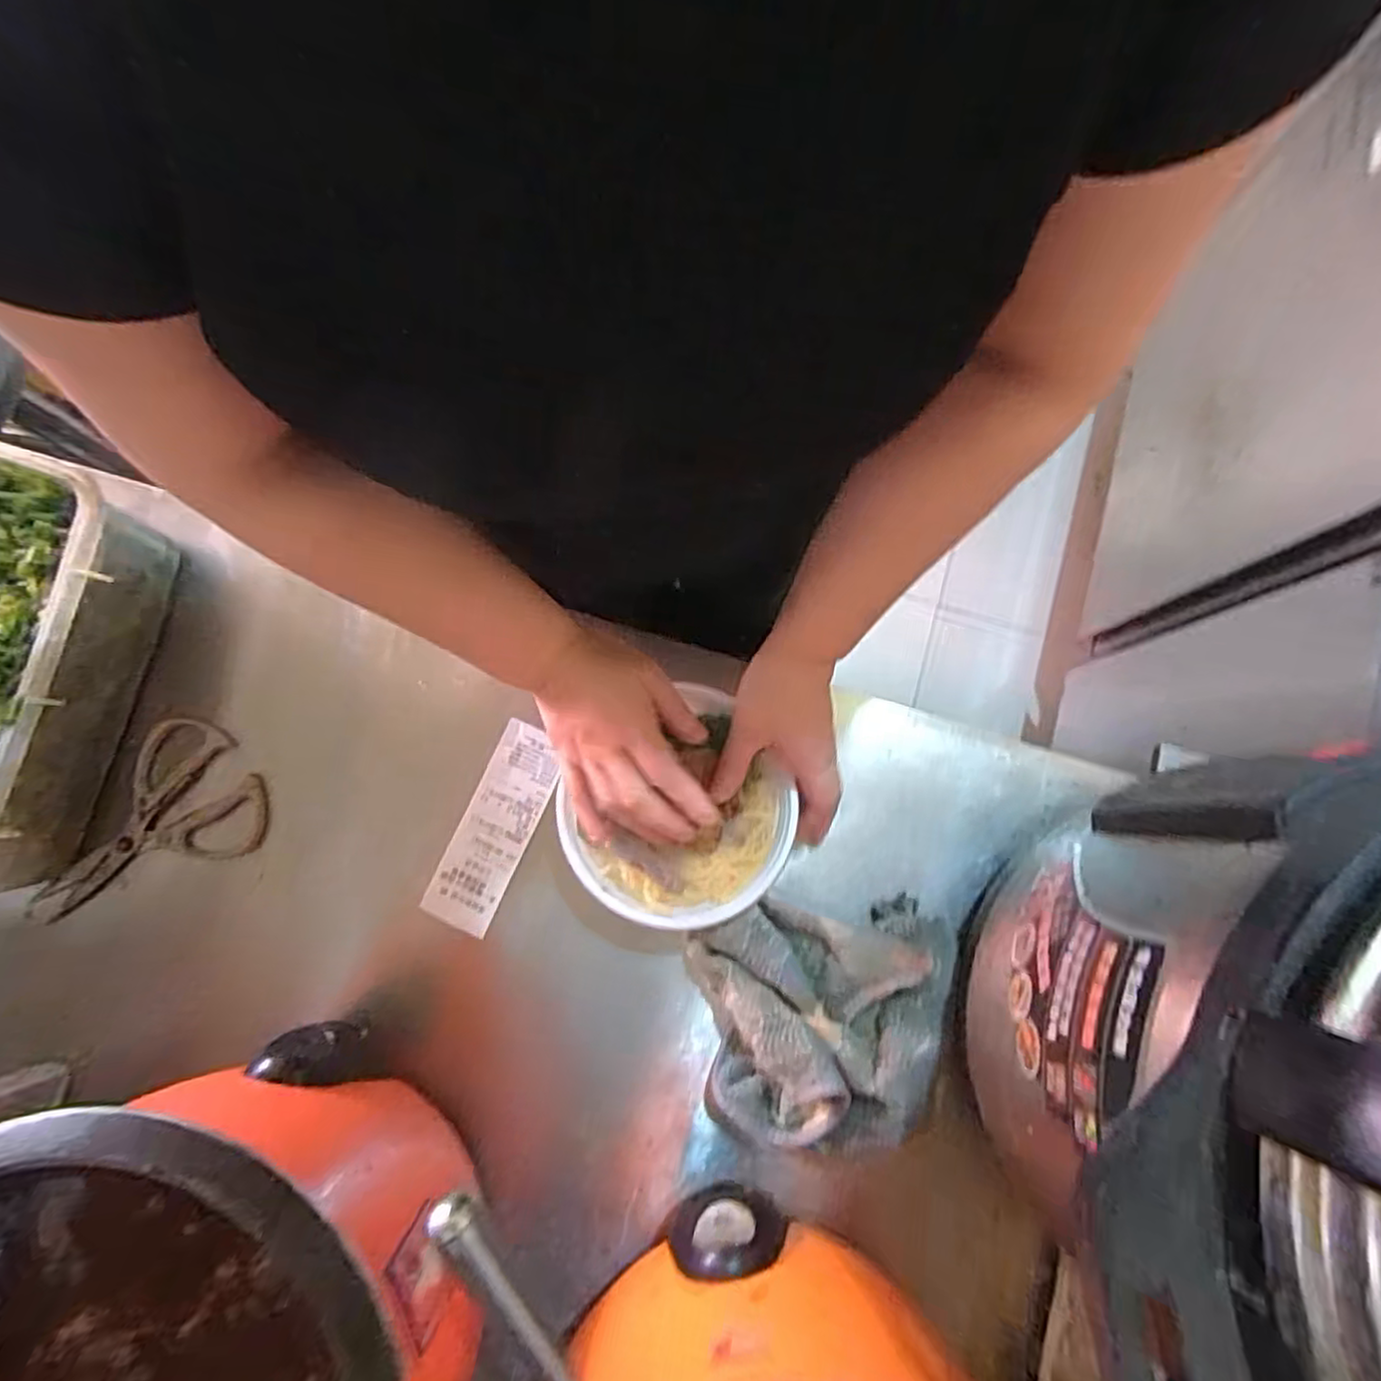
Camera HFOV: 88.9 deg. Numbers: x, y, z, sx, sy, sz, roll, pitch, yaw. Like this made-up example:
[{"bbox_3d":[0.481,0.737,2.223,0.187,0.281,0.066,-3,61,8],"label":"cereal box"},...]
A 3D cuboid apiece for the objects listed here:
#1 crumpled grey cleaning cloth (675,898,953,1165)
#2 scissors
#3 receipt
[{"bbox_3d":[0.092,0.228,0.475,0.177,0.049,0.153,0,80,0],"label":"crumpled grey cleaning cloth"},{"bbox_3d":[-0.423,0.095,0.542,0.185,0.016,0.115,-24,81,-4],"label":"scissors"},{"bbox_3d":[-0.148,0.103,0.535,0.053,0.010,0.156,23,81,4],"label":"receipt"}]

